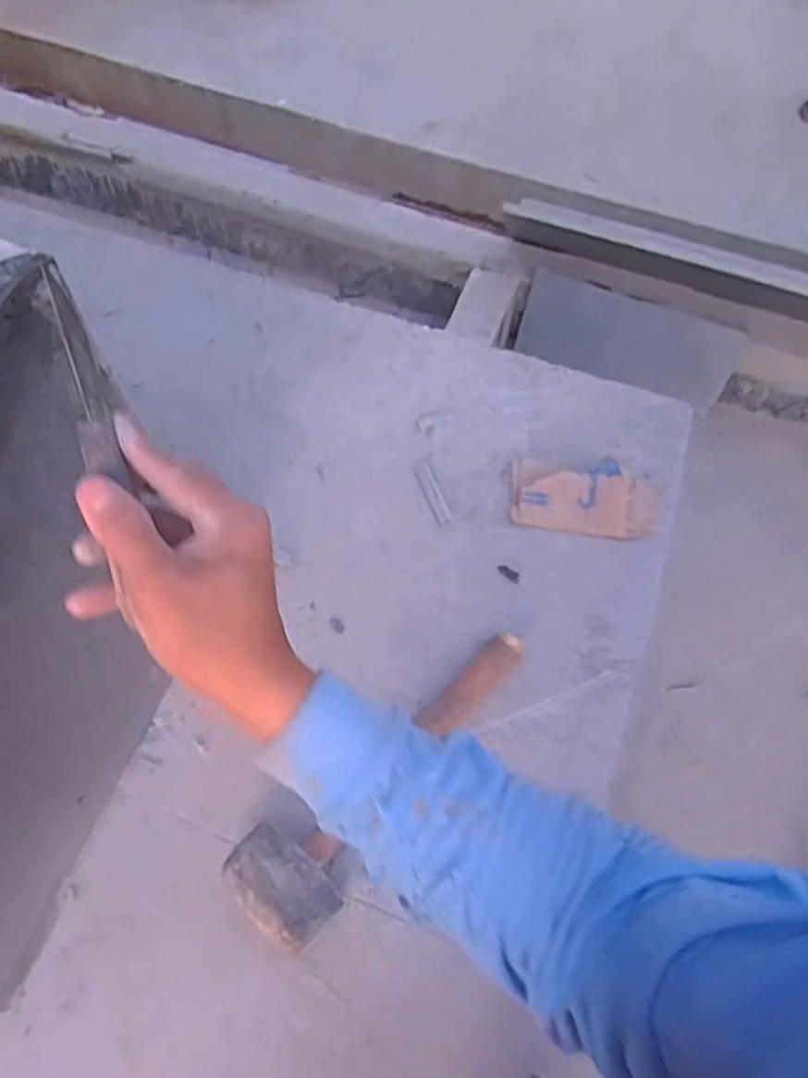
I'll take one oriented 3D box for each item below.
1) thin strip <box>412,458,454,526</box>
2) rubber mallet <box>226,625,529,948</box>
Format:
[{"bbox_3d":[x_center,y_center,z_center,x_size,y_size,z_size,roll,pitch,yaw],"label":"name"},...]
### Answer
[{"bbox_3d":[0.032,-0.054,0.800,0.020,0.004,0.086,-16,65,-9],"label":"thin strip"},{"bbox_3d":[-0.001,0.208,0.637,0.336,0.066,0.093,-39,71,-19],"label":"rubber mallet"}]

